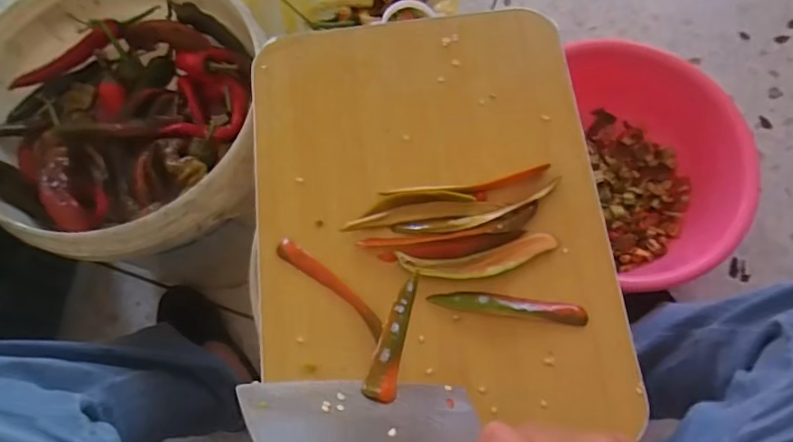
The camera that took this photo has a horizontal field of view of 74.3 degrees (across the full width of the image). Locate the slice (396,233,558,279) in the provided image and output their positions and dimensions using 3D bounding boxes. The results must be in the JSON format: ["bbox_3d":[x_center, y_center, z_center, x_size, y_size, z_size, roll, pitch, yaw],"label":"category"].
[{"bbox_3d":[0.068,0.031,0.430,0.129,0.006,0.029,-7,72,-2],"label":"slice"}]

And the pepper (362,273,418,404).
[{"bbox_3d":[0.000,0.074,0.342,0.018,0.010,0.104,14,37,5],"label":"pepper"}]

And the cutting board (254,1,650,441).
[{"bbox_3d":[0.025,-0.016,0.451,0.285,0.016,0.368,-6,72,-1],"label":"cutting board"}]

